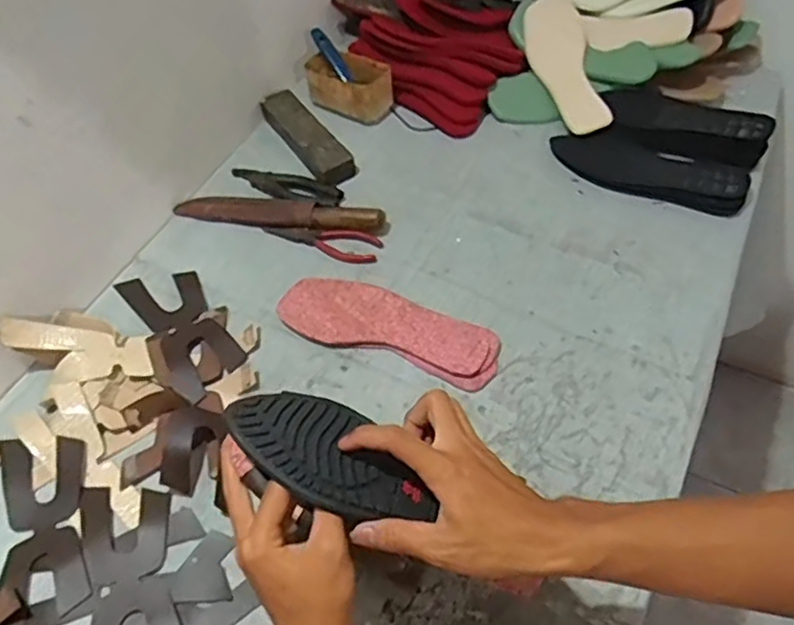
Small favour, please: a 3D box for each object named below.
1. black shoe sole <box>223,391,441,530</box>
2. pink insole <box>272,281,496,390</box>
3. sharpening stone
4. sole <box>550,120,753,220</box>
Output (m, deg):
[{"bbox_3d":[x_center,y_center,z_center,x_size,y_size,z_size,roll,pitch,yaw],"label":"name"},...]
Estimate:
[{"bbox_3d":[-0.044,0.098,0.474,0.148,0.014,0.072,29,59,6],"label":"black shoe sole"},{"bbox_3d":[-0.008,0.014,0.776,0.250,0.020,0.091,16,55,15],"label":"pink insole"},{"bbox_3d":[-0.127,-0.253,0.966,0.058,0.023,0.200,-29,56,-17],"label":"sharpening stone"},{"bbox_3d":[0.329,-0.193,0.906,0.251,0.022,0.089,28,78,24],"label":"sole"}]

